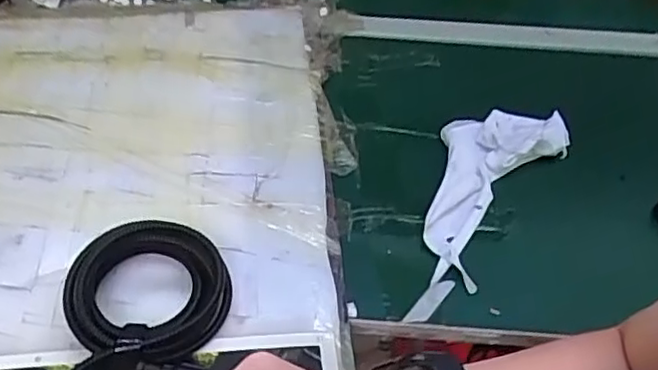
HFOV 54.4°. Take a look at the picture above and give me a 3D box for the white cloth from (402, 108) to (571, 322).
[{"bbox_3d":[0.127,0.007,0.600,0.103,0.036,0.264,29,51,23],"label":"white cloth"}]

